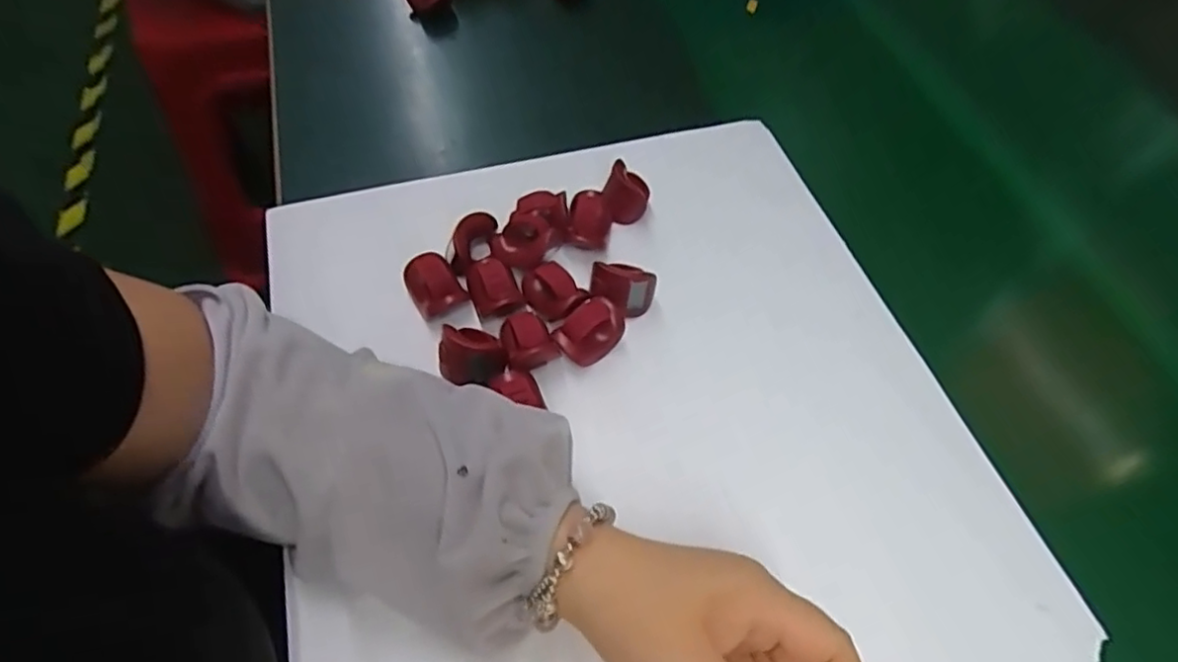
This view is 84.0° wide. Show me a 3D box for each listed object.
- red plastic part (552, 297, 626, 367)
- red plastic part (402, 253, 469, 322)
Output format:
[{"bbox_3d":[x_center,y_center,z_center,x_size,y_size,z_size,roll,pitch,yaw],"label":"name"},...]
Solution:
[{"bbox_3d":[0.003,-0.001,0.379,0.043,0.029,0.024,-35,65,-23],"label":"red plastic part"},{"bbox_3d":[-0.092,-0.029,0.396,0.030,0.025,0.035,-26,62,-19],"label":"red plastic part"}]

